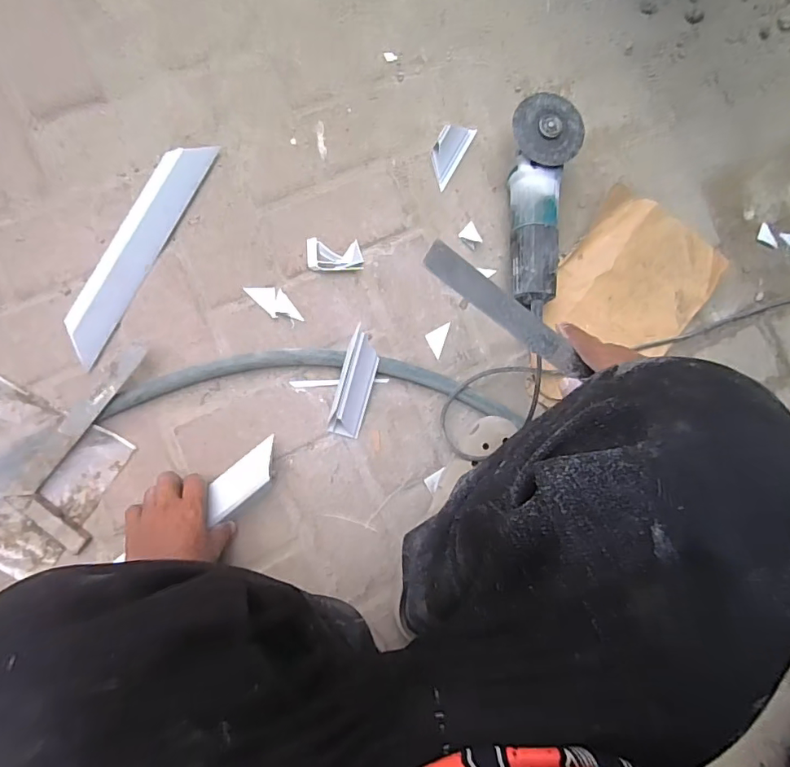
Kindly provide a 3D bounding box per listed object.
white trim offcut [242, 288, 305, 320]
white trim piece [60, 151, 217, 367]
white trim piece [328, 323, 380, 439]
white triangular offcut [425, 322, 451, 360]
[{"bbox_3d":[-0.156,-0.106,0.672,0.034,0.006,0.073,-44,92,-8],"label":"white trim offcut"},{"bbox_3d":[-0.319,-0.168,0.631,0.063,0.033,0.294,28,83,-4],"label":"white trim piece"},{"bbox_3d":[-0.052,0.001,0.689,0.043,0.022,0.140,15,84,-6],"label":"white trim piece"},{"bbox_3d":[0.056,-0.062,0.695,0.025,0.006,0.050,18,84,-6],"label":"white triangular offcut"}]

